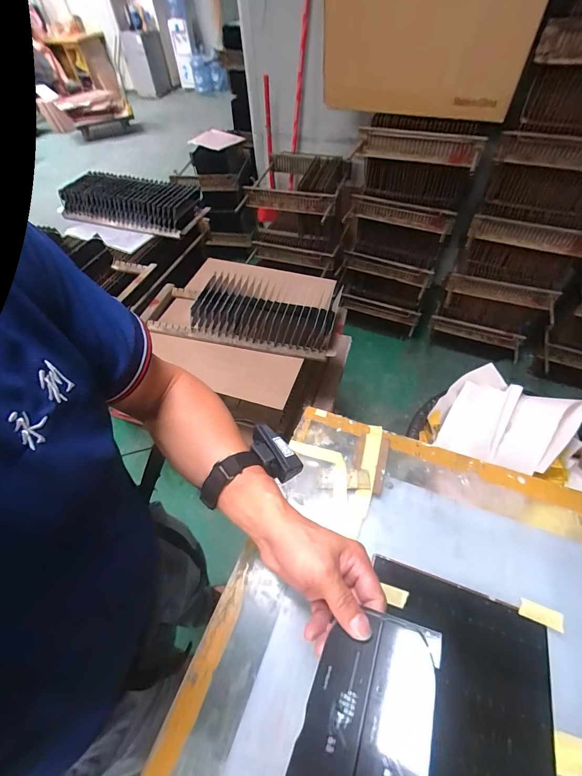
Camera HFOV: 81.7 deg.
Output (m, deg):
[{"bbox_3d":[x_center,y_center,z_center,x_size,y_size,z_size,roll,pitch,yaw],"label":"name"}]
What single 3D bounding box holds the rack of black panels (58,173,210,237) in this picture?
[{"bbox_3d":[-0.532,-0.611,1.111,0.464,0.130,0.156,8,54,10],"label":"rack of black panels"}]

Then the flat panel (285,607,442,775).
[{"bbox_3d":[0.049,0.247,0.233,0.086,0.008,0.160,7,47,25],"label":"flat panel"}]

